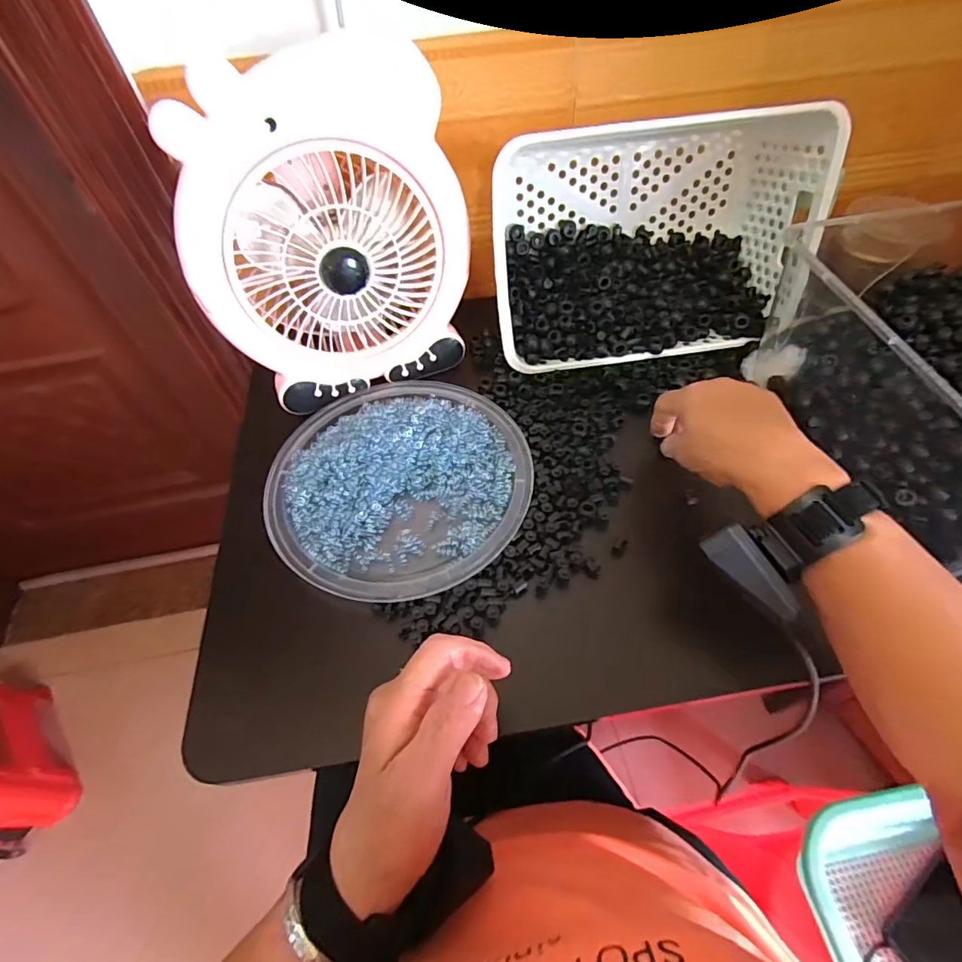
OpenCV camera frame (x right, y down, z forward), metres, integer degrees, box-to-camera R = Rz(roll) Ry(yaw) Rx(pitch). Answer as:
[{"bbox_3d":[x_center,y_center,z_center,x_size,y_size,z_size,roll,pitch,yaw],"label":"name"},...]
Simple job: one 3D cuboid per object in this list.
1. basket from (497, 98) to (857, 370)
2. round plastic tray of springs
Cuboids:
[{"bbox_3d":[0.163,-0.237,0.502,0.309,0.210,0.121,-6,30,-4],"label":"basket"},{"bbox_3d":[-0.074,-0.011,0.442,0.228,0.026,0.229,-2,55,2],"label":"round plastic tray of springs"}]

